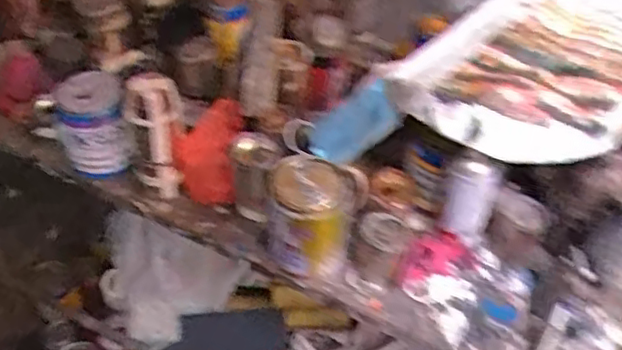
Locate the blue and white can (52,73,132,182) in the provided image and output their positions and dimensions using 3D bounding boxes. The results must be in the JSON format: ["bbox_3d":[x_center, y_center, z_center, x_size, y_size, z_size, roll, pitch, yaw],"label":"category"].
[{"bbox_3d":[-0.326,-0.066,0.978,0.098,0.126,0.121,-13,46,-16],"label":"blue and white can"}]

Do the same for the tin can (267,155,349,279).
[{"bbox_3d":[-0.004,0.056,0.865,0.097,0.134,0.101,1,44,-1],"label":"tin can"}]

